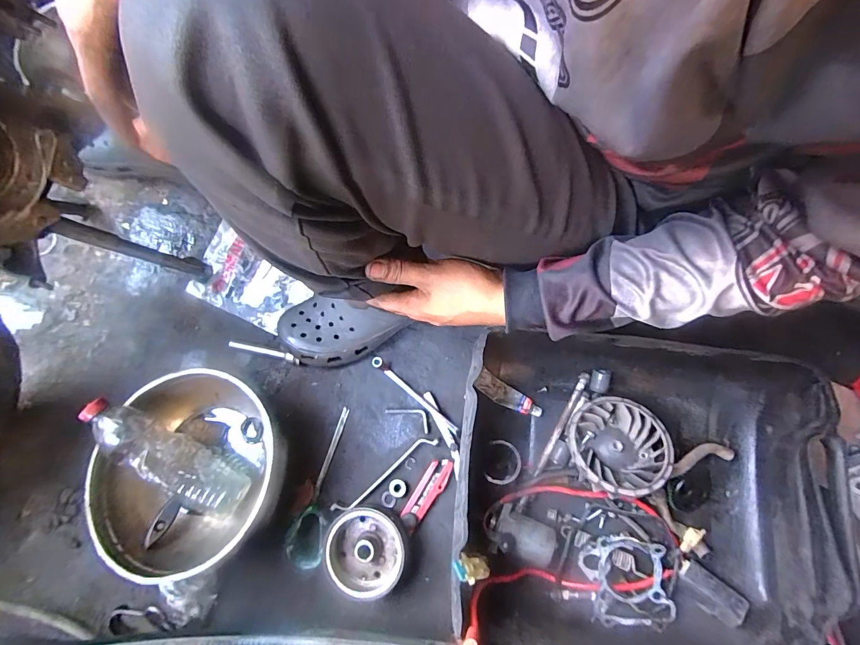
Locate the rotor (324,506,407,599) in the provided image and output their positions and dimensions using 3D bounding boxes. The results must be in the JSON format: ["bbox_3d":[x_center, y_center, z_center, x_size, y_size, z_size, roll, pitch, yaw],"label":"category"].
[{"bbox_3d":[-0.088,0.314,0.542,0.105,0.041,0.105,0,76,0],"label":"rotor"}]

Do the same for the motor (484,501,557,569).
[{"bbox_3d":[0.115,0.278,0.517,0.090,0.042,0.056,24,77,6],"label":"motor"}]

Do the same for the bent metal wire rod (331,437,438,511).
[{"bbox_3d":[-0.065,0.225,0.588,0.176,0.012,0.024,-35,79,-8],"label":"bent metal wire rod"}]

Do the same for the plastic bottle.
[{"bbox_3d":[-0.356,0.185,0.539,0.220,0.063,0.062,37,78,-11],"label":"plastic bottle"}]

